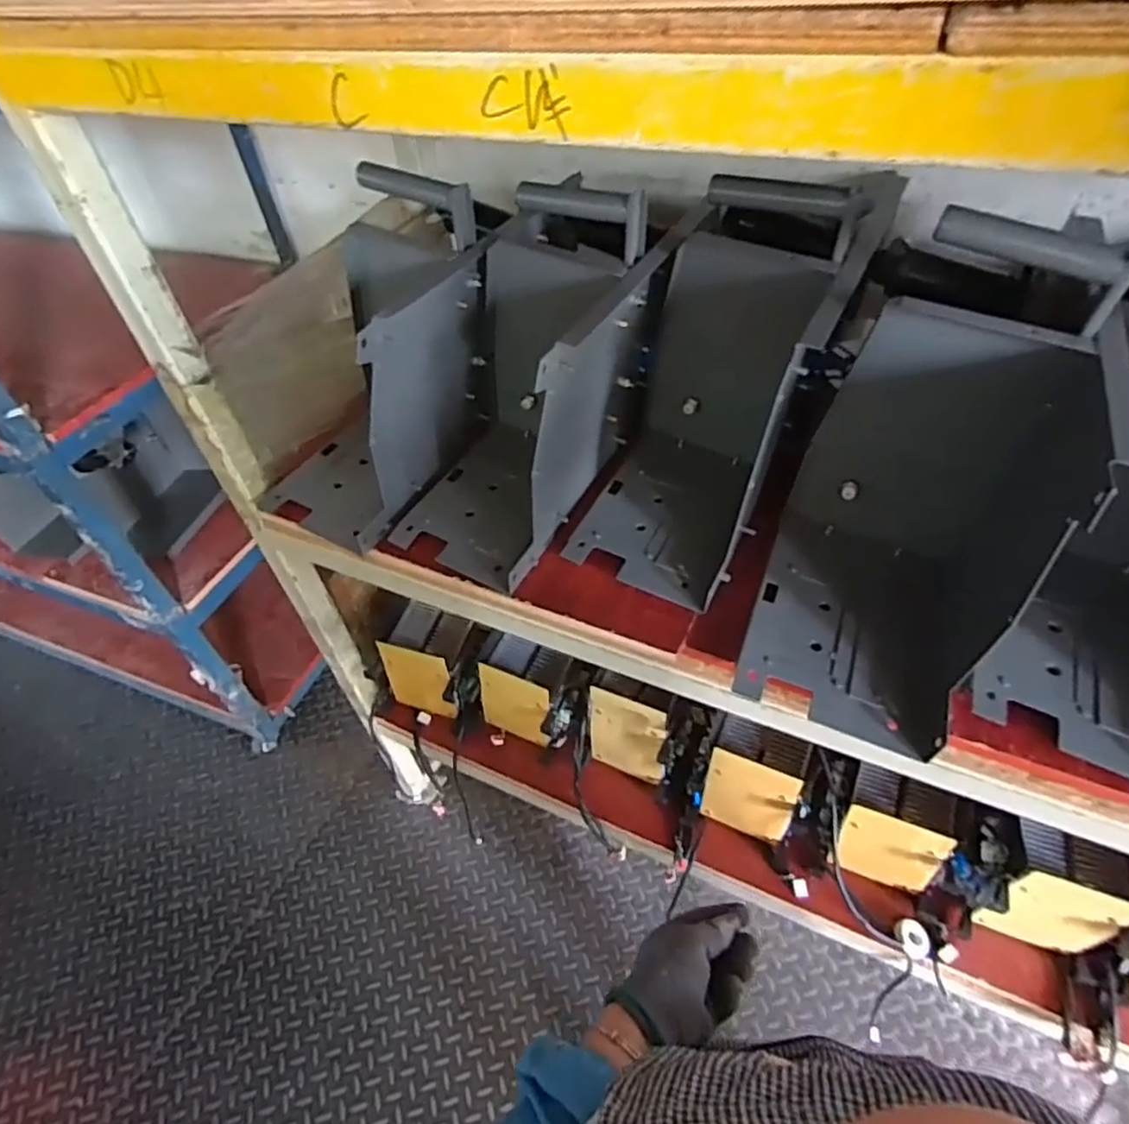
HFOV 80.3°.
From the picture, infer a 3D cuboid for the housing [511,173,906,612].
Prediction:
[{"bbox_3d":[0.132,-0.176,0.670,0.244,0.285,0.376,16,52,20],"label":"housing"}]

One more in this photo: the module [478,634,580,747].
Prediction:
[{"bbox_3d":[-0.056,0.212,1.075,0.137,0.157,0.107,16,52,20],"label":"module"}]

